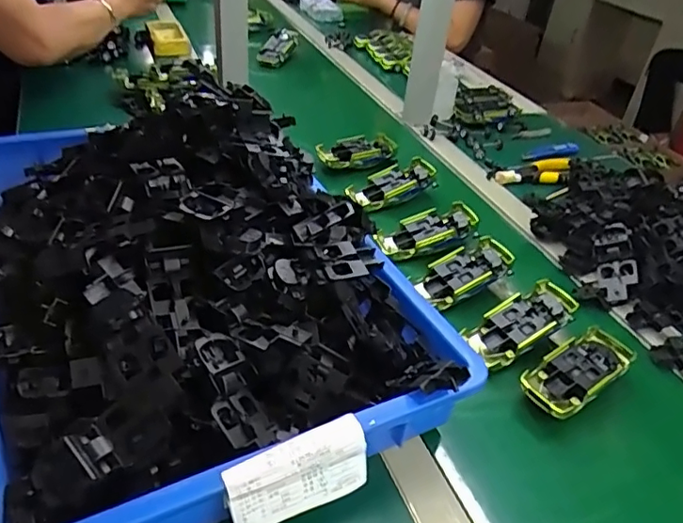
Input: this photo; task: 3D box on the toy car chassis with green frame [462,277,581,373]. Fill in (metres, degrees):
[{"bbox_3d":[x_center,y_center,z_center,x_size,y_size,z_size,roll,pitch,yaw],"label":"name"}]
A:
[{"bbox_3d":[0.192,0.065,0.582,0.123,0.023,0.055,-31,49,-16],"label":"toy car chassis with green frame"}]

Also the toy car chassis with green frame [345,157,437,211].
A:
[{"bbox_3d":[0.075,-0.110,0.798,0.128,0.029,0.055,-26,45,-8],"label":"toy car chassis with green frame"}]

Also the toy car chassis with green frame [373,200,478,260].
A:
[{"bbox_3d":[0.111,-0.038,0.703,0.128,0.022,0.060,-21,43,-7],"label":"toy car chassis with green frame"}]

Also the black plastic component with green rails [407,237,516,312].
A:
[{"bbox_3d":[0.145,0.010,0.643,0.114,0.026,0.058,-28,47,-15],"label":"black plastic component with green rails"}]

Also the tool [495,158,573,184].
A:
[{"bbox_3d":[0.317,-0.139,0.880,0.135,0.027,0.059,-16,43,-27],"label":"tool"}]

